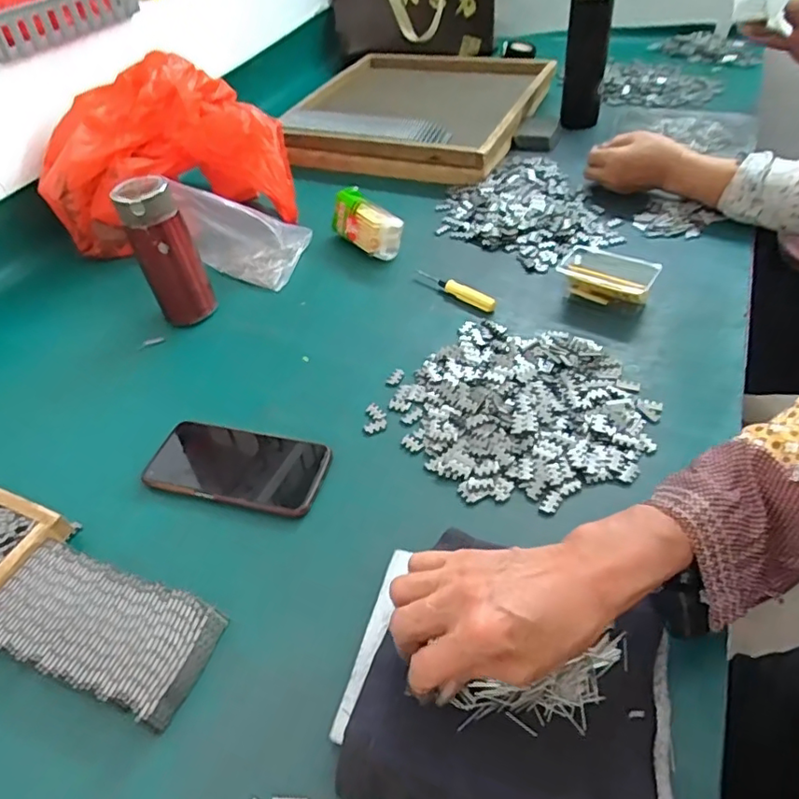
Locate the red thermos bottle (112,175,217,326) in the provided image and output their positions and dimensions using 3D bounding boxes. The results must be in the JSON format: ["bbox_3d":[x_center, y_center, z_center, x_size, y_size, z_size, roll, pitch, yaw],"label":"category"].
[{"bbox_3d":[-0.264,-0.164,0.651,0.061,0.159,0.051,-21,48,-13],"label":"red thermos bottle"}]

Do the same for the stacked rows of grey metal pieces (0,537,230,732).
[{"bbox_3d":[-0.222,0.168,0.424,0.174,0.024,0.081,13,49,18],"label":"stacked rows of grey metal pieces"}]

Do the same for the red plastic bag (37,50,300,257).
[{"bbox_3d":[-0.321,-0.339,0.804,0.319,0.196,0.161,-9,46,-2],"label":"red plastic bag"}]

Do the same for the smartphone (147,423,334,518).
[{"bbox_3d":[-0.150,0.058,0.526,0.164,0.014,0.078,8,48,14],"label":"smartphone"}]

